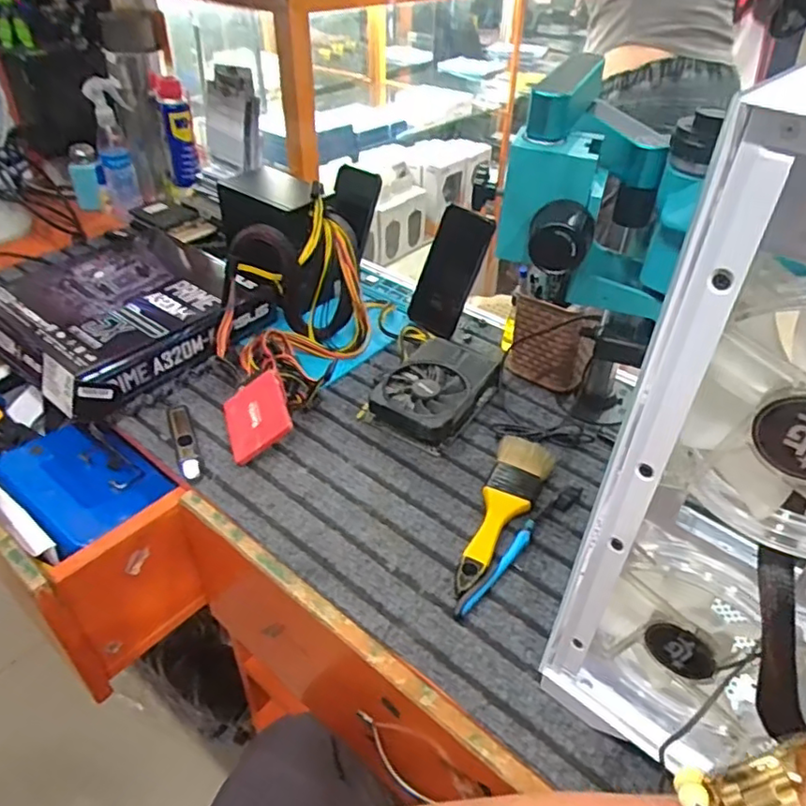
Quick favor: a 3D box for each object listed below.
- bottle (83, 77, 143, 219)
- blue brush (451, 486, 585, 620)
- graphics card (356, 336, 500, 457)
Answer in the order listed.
[{"bbox_3d":[-0.474,-0.415,1.021,0.067,0.218,0.067,-15,42,-20],"label":"bottle"},{"bbox_3d":[0.107,0.128,0.558,0.017,0.008,0.189,32,48,31],"label":"blue brush"},{"bbox_3d":[0.033,-0.017,0.705,0.114,0.041,0.155,24,44,25],"label":"graphics card"}]

